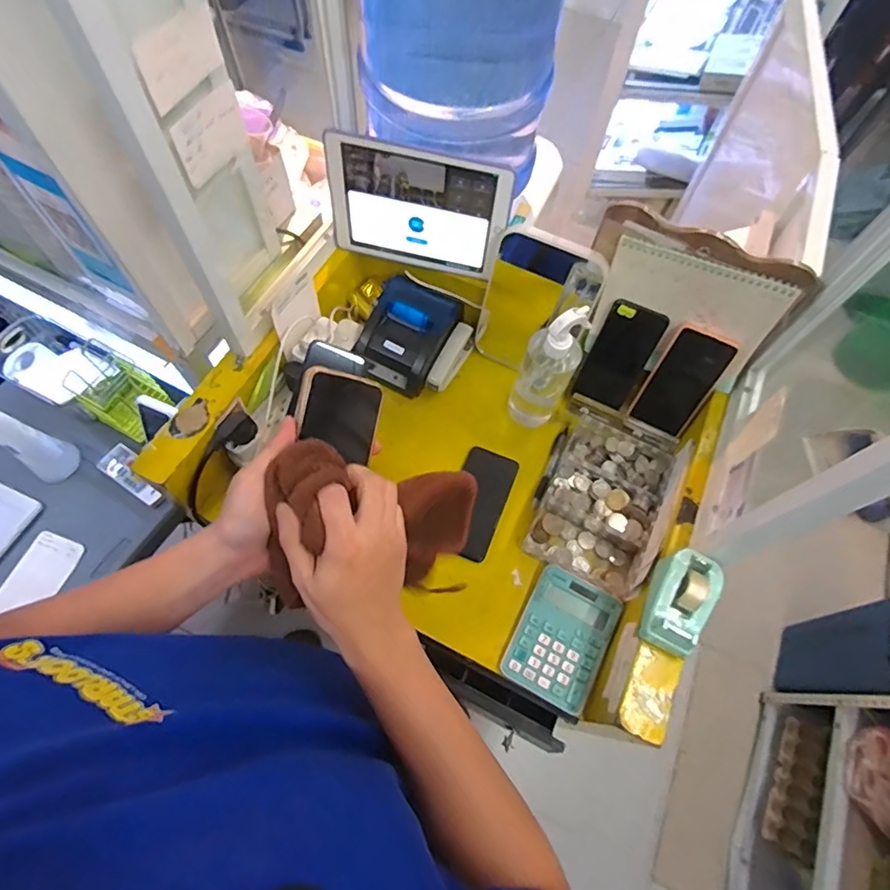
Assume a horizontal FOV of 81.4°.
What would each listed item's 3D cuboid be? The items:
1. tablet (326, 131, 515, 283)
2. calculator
[{"bbox_3d":[-0.038,-0.313,0.694,0.236,0.166,0.016,13,56,6],"label":"tablet"},{"bbox_3d":[0.143,0.234,0.630,0.102,0.029,0.143,27,67,9],"label":"calculator"}]

